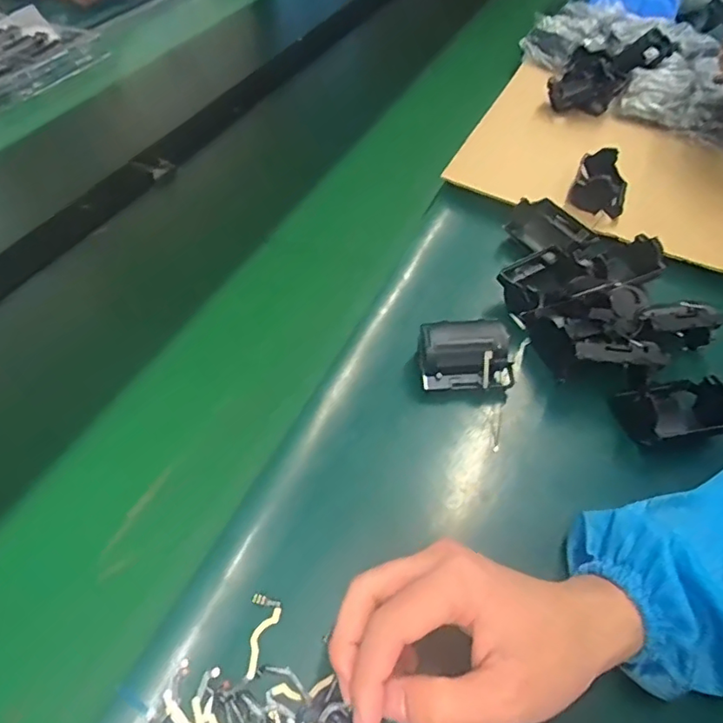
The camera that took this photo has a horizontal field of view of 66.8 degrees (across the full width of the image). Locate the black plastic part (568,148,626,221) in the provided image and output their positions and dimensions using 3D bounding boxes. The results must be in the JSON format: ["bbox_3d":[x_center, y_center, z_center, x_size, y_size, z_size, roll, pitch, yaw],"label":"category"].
[{"bbox_3d":[0.246,-0.182,0.562,0.053,0.041,0.071,21,54,13],"label":"black plastic part"}]

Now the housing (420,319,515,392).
[{"bbox_3d":[0.081,-0.004,0.422,0.070,0.040,0.044,0,52,-3],"label":"housing"}]

